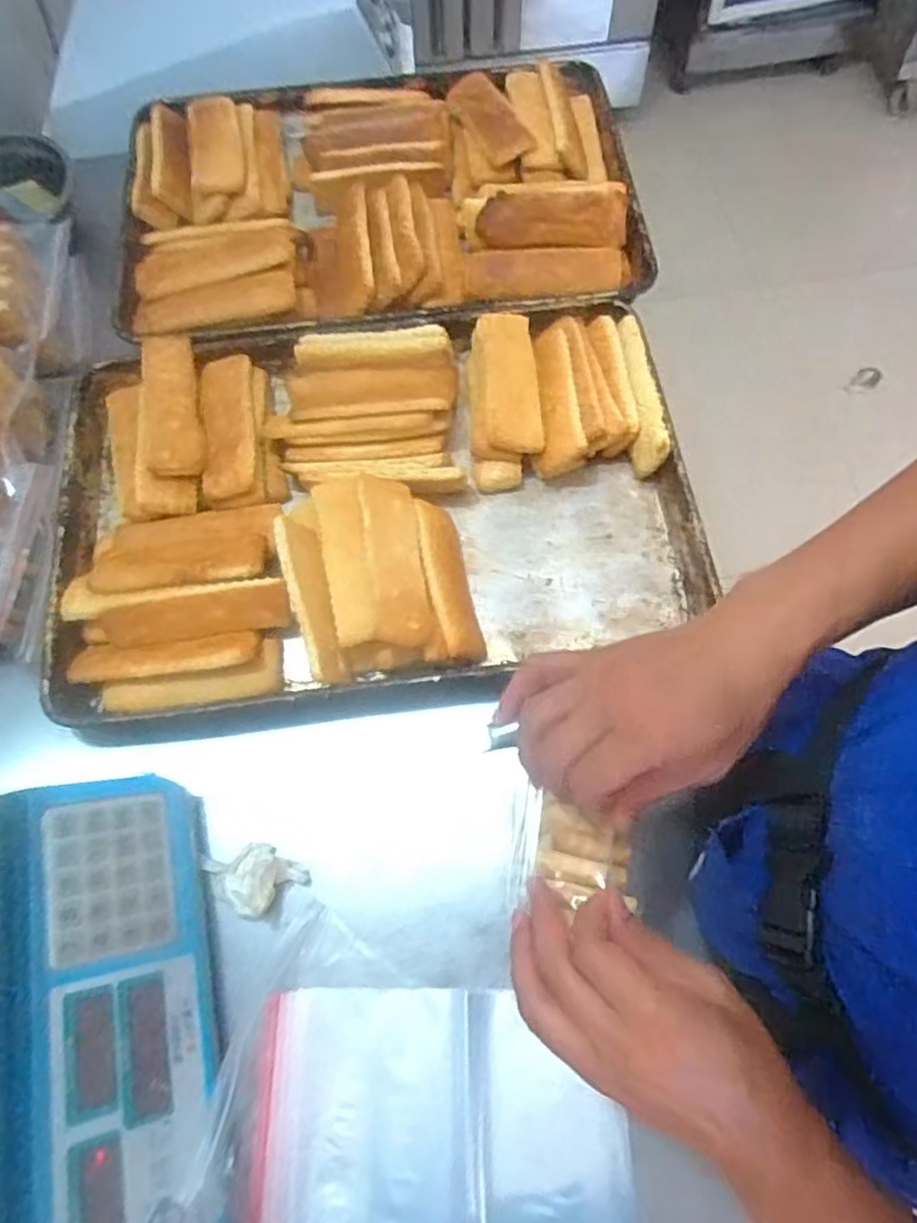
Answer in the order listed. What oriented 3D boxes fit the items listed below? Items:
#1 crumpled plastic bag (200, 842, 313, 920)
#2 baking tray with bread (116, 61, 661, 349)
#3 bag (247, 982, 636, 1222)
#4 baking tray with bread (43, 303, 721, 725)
[{"bbox_3d":[-0.166,0.216,0.579,0.075,0.035,0.056,-21,69,-6],"label":"crumpled plastic bag"},{"bbox_3d":[-0.098,-0.506,0.860,0.611,0.069,0.424,-4,68,1],"label":"baking tray with bread"},{"bbox_3d":[-0.013,0.386,0.523,0.266,0.019,0.194,-1,68,2],"label":"bag"},{"bbox_3d":[-0.088,-0.119,0.703,0.601,0.072,0.406,-7,68,-1],"label":"baking tray with bread"}]

